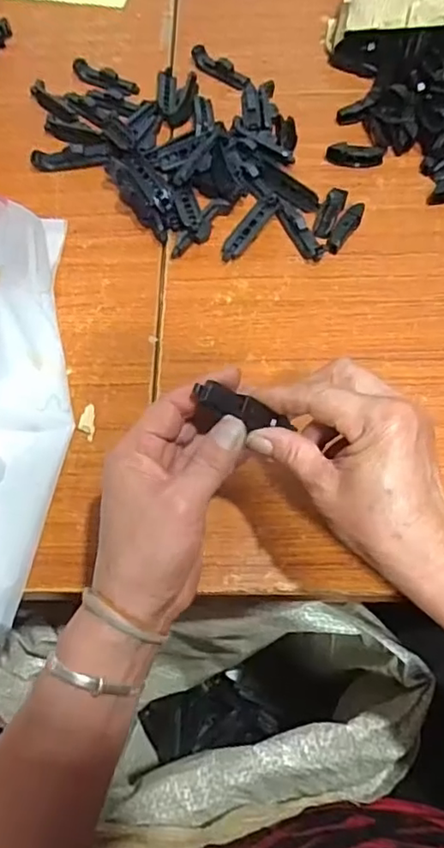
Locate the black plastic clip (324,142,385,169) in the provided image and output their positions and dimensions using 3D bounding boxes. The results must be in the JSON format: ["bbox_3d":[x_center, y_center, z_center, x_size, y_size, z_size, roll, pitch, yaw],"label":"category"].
[{"bbox_3d":[0.126,-0.254,0.558,0.054,0.015,0.015,-1,65,1],"label":"black plastic clip"}]

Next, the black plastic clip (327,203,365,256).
[{"bbox_3d":[0.108,-0.172,0.521,0.015,0.014,0.054,29,69,14],"label":"black plastic clip"}]

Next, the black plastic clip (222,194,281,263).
[{"bbox_3d":[0.025,-0.172,0.520,0.016,0.010,0.073,37,84,17],"label":"black plastic clip"}]

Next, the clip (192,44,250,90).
[{"bbox_3d":[-0.001,-0.374,0.620,0.069,0.015,0.022,27,68,13],"label":"clip"}]

